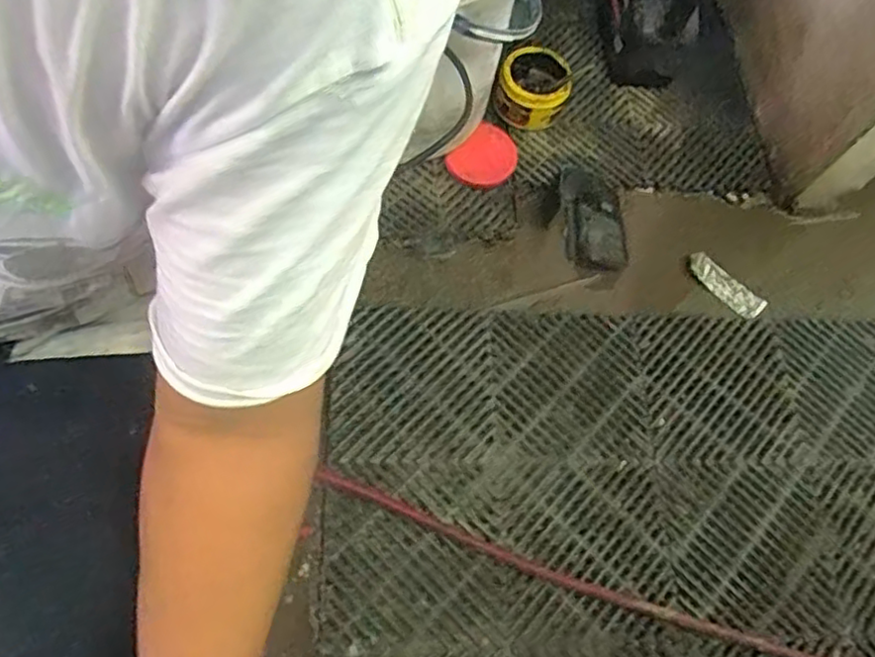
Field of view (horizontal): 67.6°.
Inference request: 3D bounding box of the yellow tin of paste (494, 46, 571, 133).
[{"bbox_3d":[0.145,-0.362,0.987,0.102,0.080,0.119,16,68,0],"label":"yellow tin of paste"}]

